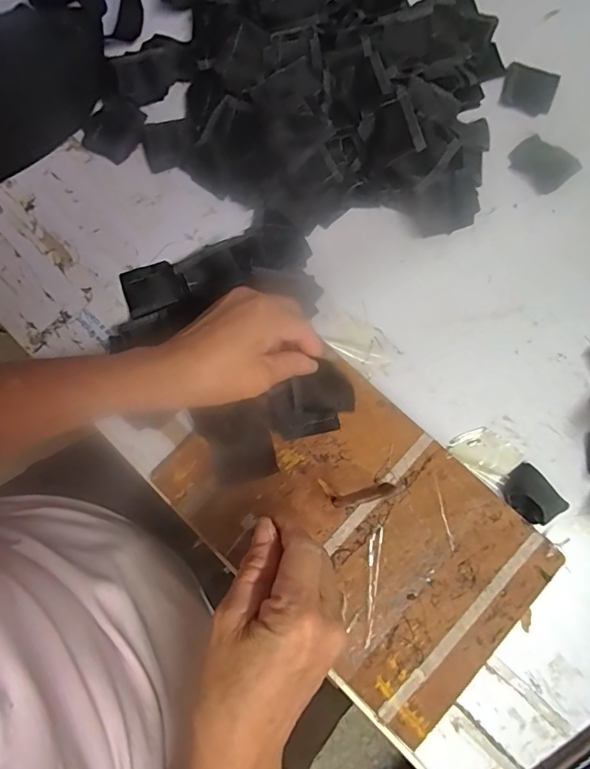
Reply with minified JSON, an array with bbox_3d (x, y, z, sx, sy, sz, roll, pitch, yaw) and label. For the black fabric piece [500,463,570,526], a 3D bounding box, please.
[{"bbox_3d":[0.184,0.085,0.361,0.037,0.024,0.044,-36,79,-7],"label":"black fabric piece"}]

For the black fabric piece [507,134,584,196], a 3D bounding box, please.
[{"bbox_3d":[0.231,-0.206,0.442,0.049,0.004,0.055,-42,80,-8],"label":"black fabric piece"}]

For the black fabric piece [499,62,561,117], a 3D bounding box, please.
[{"bbox_3d":[0.225,-0.285,0.455,0.049,0.004,0.054,22,79,6],"label":"black fabric piece"}]

